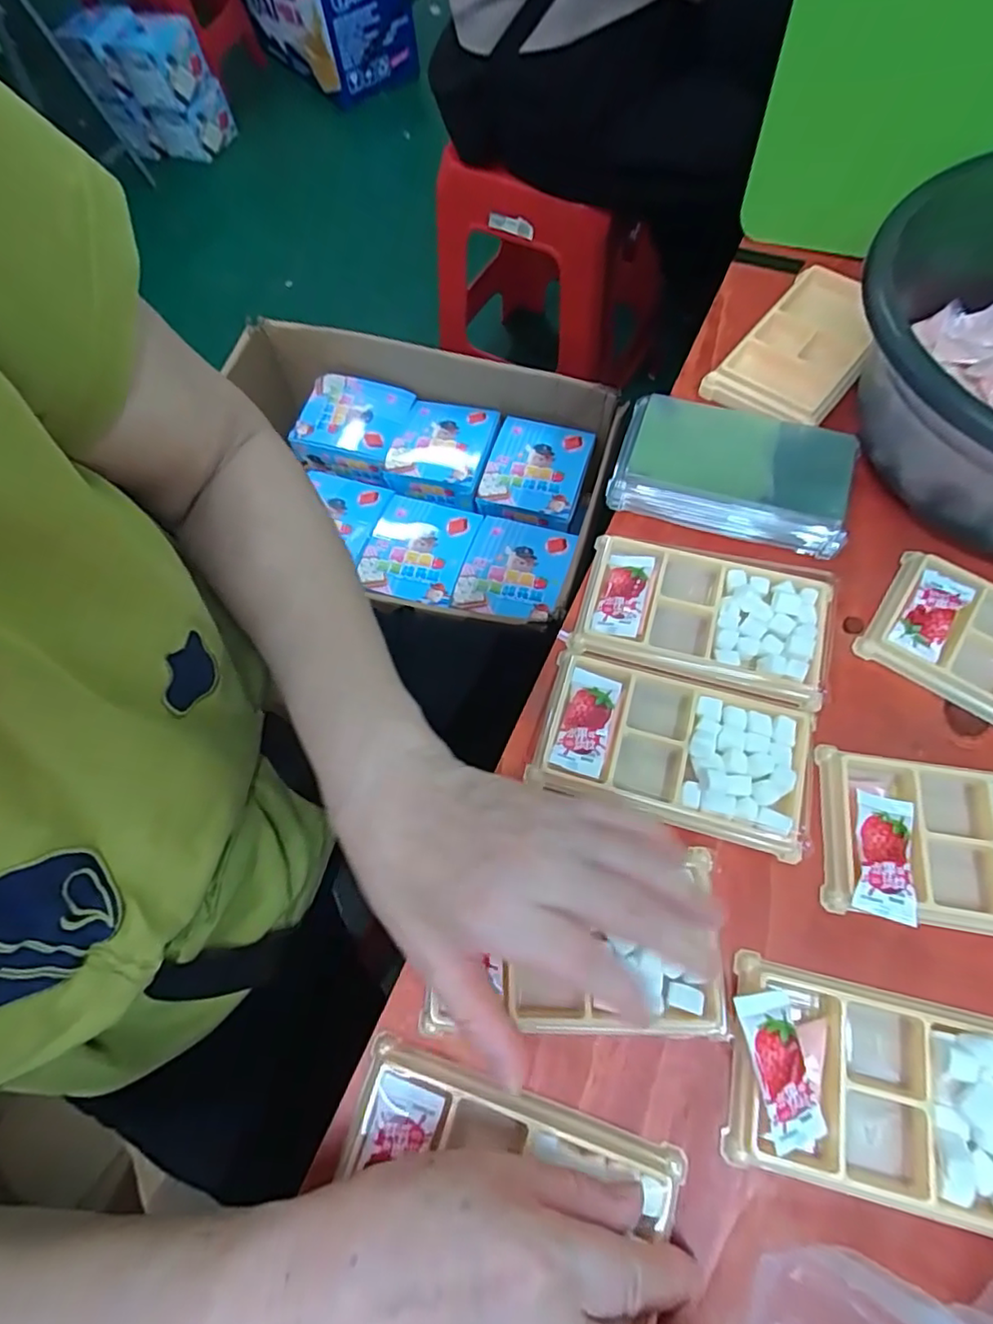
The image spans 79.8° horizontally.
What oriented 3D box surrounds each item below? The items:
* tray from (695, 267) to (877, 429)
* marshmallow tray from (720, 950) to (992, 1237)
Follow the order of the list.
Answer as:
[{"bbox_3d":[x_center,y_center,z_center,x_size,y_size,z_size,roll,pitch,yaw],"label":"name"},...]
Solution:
[{"bbox_3d":[0.215,-0.219,0.412,0.077,0.015,0.146,37,74,17],"label":"tray"},{"bbox_3d":[0.166,0.180,0.245,0.133,0.020,0.075,11,68,8],"label":"marshmallow tray"}]

